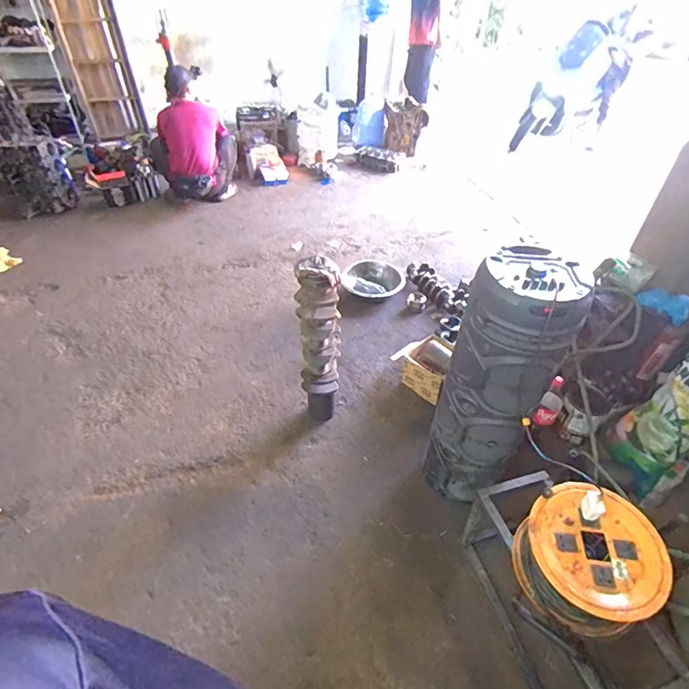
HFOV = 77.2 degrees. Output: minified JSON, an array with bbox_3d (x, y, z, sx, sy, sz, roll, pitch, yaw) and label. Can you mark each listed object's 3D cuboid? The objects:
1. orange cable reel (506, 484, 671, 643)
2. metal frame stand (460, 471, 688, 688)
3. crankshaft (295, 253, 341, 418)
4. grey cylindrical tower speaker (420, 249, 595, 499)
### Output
[{"bbox_3d":[0.569,0.502,1.017,0.275,0.205,0.283,-24,48,-24],"label":"orange cable reel"},{"bbox_3d":[0.565,0.683,1.190,0.237,0.334,0.555,-12,44,-13],"label":"metal frame stand"},{"bbox_3d":[-0.091,0.010,1.569,0.145,0.662,0.132,3,43,2],"label":"crankshaft"},{"bbox_3d":[0.432,0.132,1.290,0.254,0.797,0.265,19,46,19],"label":"grey cylindrical tower speaker"}]

